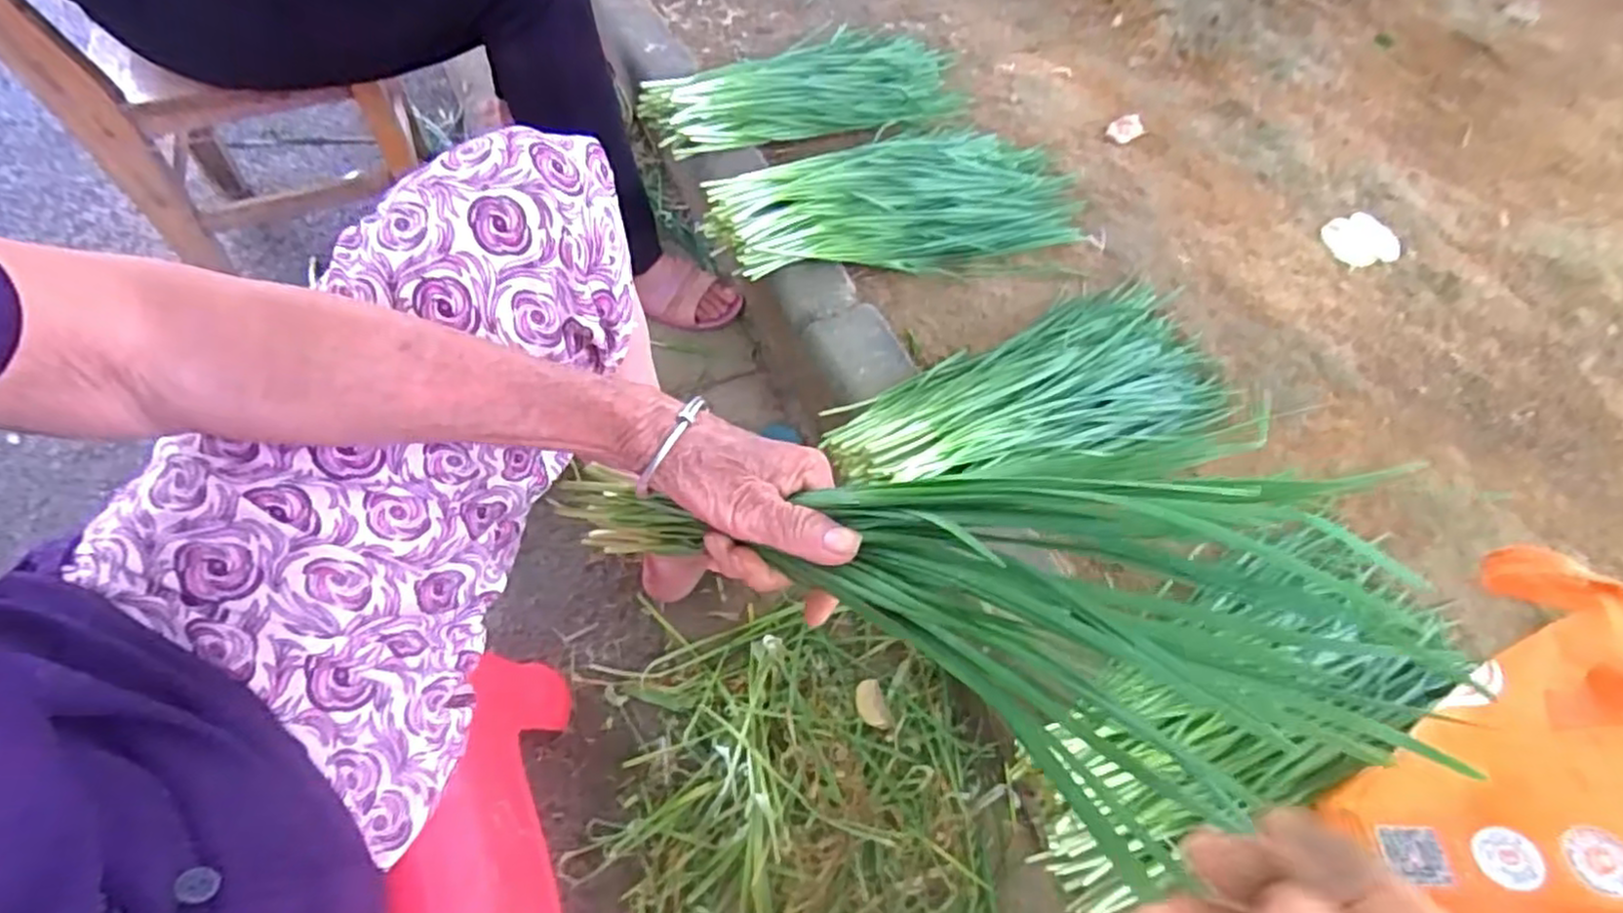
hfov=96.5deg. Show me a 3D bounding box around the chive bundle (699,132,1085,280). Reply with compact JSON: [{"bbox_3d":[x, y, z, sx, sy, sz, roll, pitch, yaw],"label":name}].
[{"bbox_3d":[0.106,-0.325,0.865,0.474,0.100,0.223,-19,67,-10],"label":"chive bundle"}]

